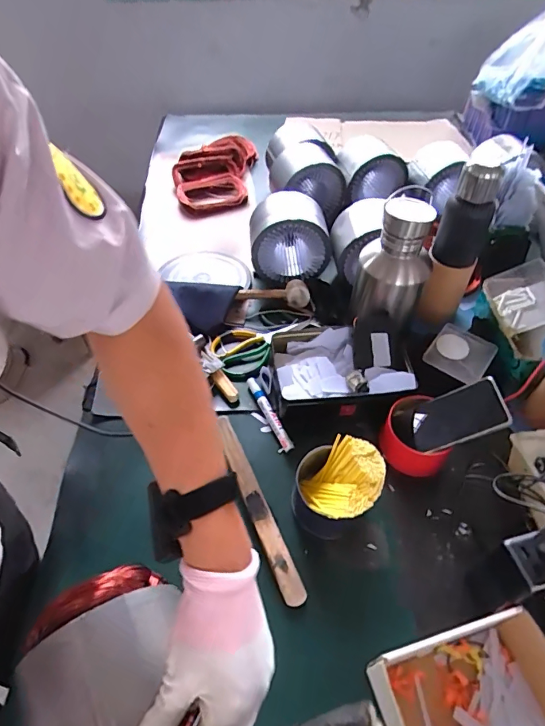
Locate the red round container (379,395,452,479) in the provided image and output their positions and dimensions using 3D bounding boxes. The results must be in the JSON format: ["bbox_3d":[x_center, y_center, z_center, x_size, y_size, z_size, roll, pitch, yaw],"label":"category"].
[{"bbox_3d":[0.213,0.107,0.658,0.095,0.062,0.096,0,49,0],"label":"red round container"}]

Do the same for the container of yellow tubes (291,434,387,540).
[{"bbox_3d":[0.081,0.160,0.576,0.105,0.094,0.104,0,49,0],"label":"container of yellow tubes"}]

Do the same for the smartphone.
[{"bbox_3d":[0.255,0.074,0.616,0.127,0.012,0.076,-31,46,25],"label":"smartphone"}]

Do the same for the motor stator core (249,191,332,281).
[{"bbox_3d":[0.037,-0.250,0.883,0.164,0.131,0.115,9,50,7],"label":"motor stator core"}]

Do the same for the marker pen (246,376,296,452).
[{"bbox_3d":[-0.005,0.079,0.698,0.017,0.013,0.140,-20,52,-17],"label":"marker pen"}]

